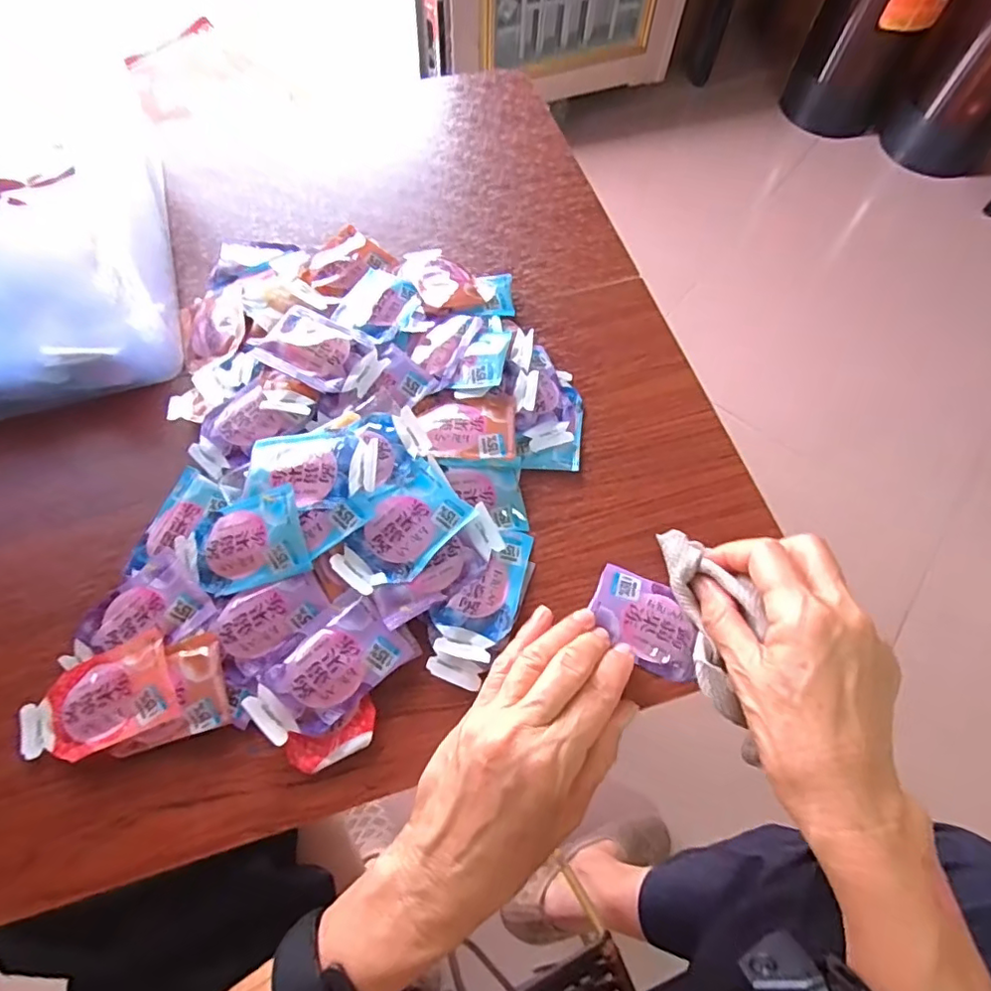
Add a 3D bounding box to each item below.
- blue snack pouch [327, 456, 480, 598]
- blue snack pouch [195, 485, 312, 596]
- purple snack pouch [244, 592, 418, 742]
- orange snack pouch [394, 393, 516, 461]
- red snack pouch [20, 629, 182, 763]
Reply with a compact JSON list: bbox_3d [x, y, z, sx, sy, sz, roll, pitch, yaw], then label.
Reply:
[{"bbox_3d":[-0.051,0.021,0.313,0.042,0.009,0.076,39,70,15],"label":"blue snack pouch"},{"bbox_3d":[-0.135,0.025,0.309,0.064,0.006,0.049,-17,80,8],"label":"blue snack pouch"},{"bbox_3d":[-0.084,0.091,0.291,0.045,0.013,0.079,40,70,16],"label":"purple snack pouch"},{"bbox_3d":[-0.023,-0.044,0.345,0.069,0.017,0.048,-4,65,-3],"label":"orange snack pouch"},{"bbox_3d":[-0.202,0.104,0.289,0.075,0.013,0.047,-21,67,-11],"label":"red snack pouch"}]

